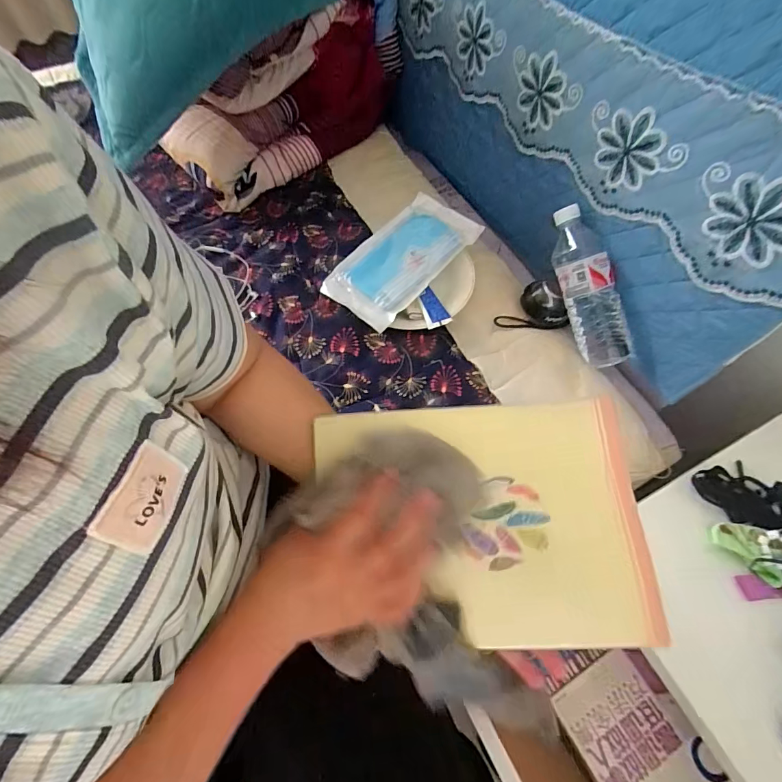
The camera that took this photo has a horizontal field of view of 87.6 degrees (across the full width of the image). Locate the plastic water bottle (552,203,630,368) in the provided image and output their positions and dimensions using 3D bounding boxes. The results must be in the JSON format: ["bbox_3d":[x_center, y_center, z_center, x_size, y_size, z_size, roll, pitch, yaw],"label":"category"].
[{"bbox_3d":[0.277,-0.142,0.573,0.066,0.057,0.225,-20,94,-11],"label":"plastic water bottle"}]

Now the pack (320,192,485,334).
[{"bbox_3d":[0.016,-0.209,0.637,0.130,0.018,0.237,37,75,19],"label":"pack"}]

